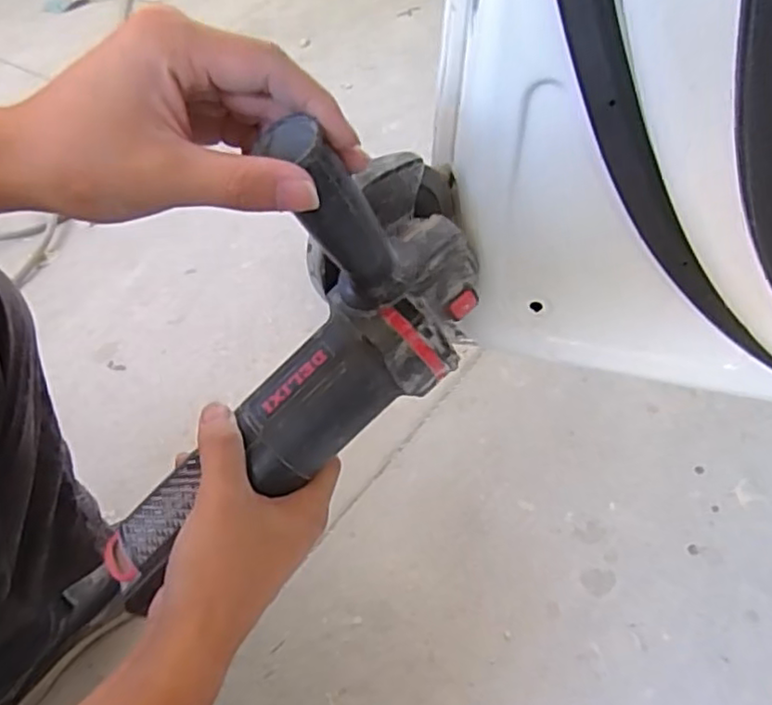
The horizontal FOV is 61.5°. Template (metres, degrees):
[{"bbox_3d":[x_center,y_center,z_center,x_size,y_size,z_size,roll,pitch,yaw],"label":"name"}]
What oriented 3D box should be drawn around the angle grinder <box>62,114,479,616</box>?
[{"bbox_3d":[-0.062,0.017,0.340,0.083,0.149,0.278,40,95,33],"label":"angle grinder"}]

